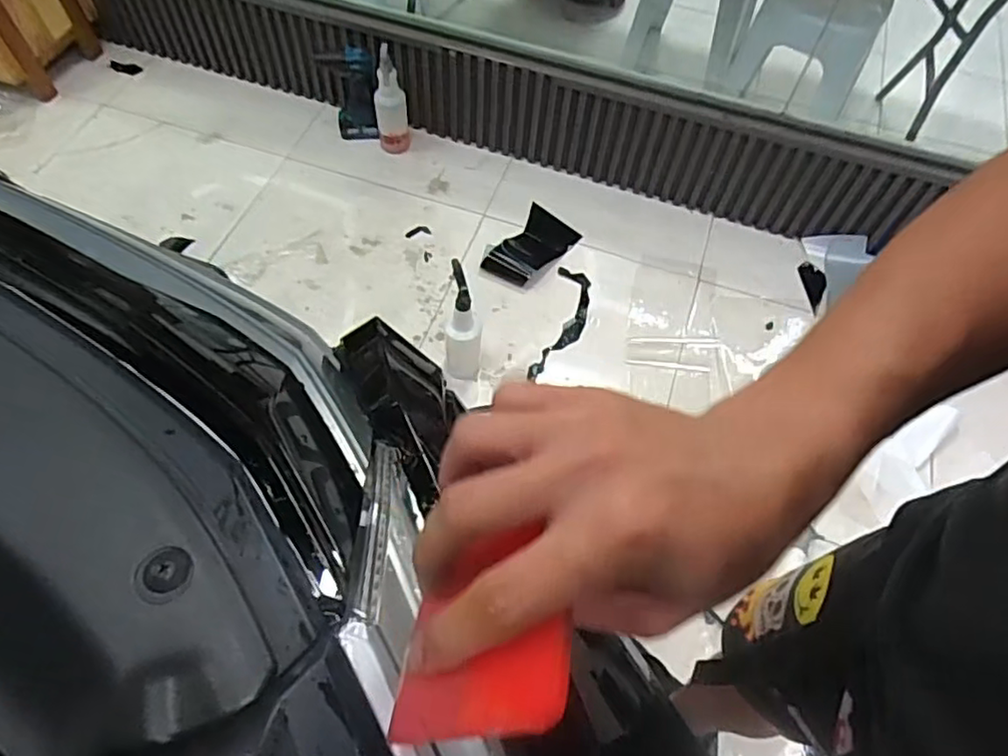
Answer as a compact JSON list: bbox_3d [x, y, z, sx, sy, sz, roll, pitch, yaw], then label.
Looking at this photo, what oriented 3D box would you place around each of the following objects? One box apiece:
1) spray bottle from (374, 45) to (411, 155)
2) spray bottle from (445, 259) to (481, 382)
[{"bbox_3d":[-0.307,-0.748,1.764,0.090,0.294,0.089,-8,61,-8],"label":"spray bottle"},{"bbox_3d":[-0.091,-0.112,1.419,0.084,0.287,0.113,2,60,-2],"label":"spray bottle"}]

